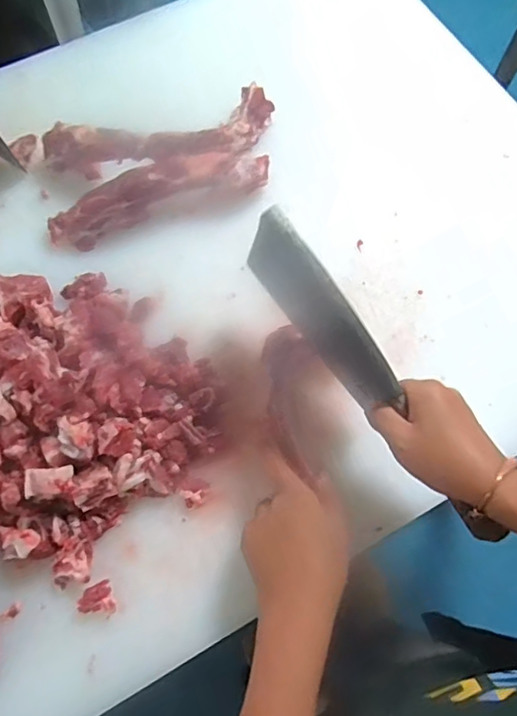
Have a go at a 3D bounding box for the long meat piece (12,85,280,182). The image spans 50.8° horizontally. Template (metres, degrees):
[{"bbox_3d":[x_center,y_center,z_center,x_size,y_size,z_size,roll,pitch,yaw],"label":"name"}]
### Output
[{"bbox_3d":[-0.139,-0.277,0.683,0.323,0.057,0.091,-15,71,-6],"label":"long meat piece"}]

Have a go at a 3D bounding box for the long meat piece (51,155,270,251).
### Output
[{"bbox_3d":[-0.117,-0.206,0.668,0.270,0.054,0.060,-18,71,-8],"label":"long meat piece"}]

